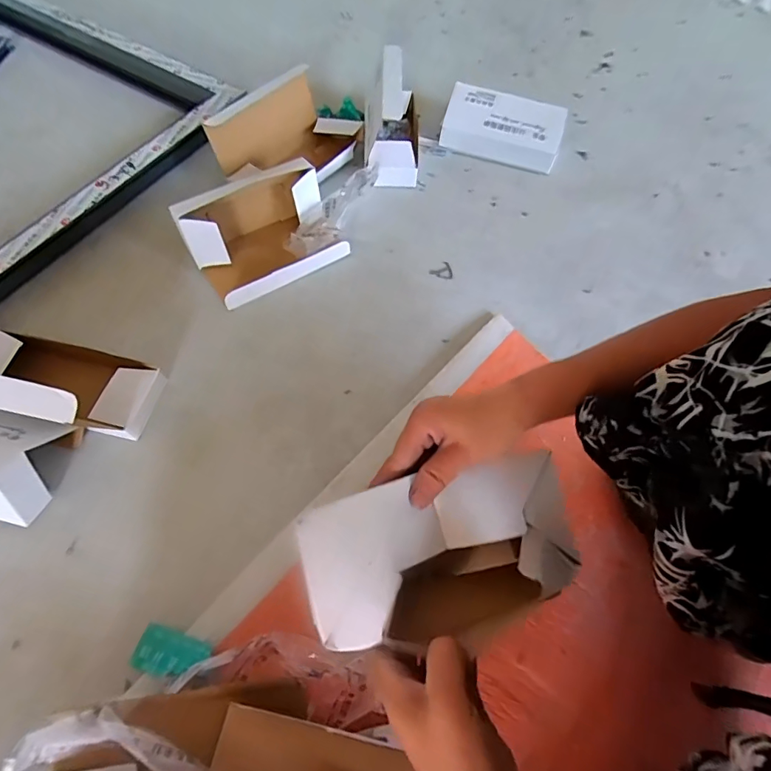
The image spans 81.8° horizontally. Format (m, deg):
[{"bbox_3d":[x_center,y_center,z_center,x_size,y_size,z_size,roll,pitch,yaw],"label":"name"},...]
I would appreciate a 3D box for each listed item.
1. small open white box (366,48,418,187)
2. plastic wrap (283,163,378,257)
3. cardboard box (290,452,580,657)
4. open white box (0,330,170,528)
[{"bbox_3d":[0.013,-0.487,0.818,0.098,0.123,0.232,2,62,-3],"label":"small open white box"},{"bbox_3d":[-0.073,-0.296,0.745,0.072,0.041,0.234,32,65,13],"label":"plastic wrap"},{"bbox_3d":[0.045,0.134,0.352,0.204,0.070,0.114,-9,63,-8],"label":"cardboard box"},{"bbox_3d":[-0.449,0.025,0.518,0.258,0.138,0.221,15,63,4],"label":"open white box"}]

